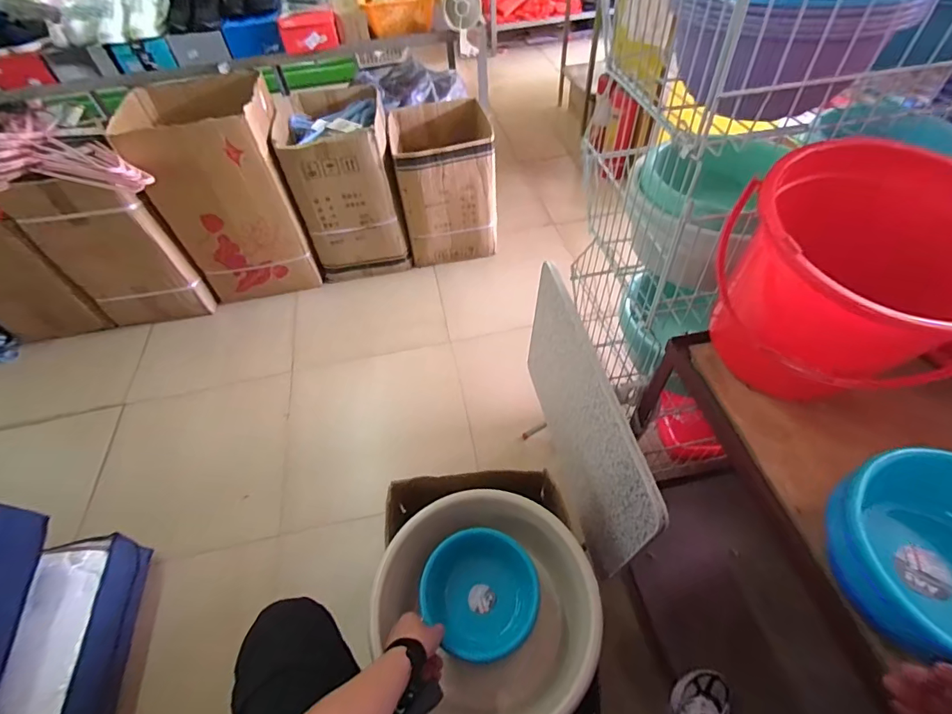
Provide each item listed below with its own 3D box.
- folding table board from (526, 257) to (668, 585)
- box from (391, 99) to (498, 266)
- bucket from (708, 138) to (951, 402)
[{"bbox_3d":[0.211,0.144,0.965,0.017,0.493,0.583,-9,53,-6],"label":"folding table board"},{"bbox_3d":[-0.121,-0.713,1.851,0.368,0.491,0.407,-8,52,-2],"label":"box"},{"bbox_3d":[0.440,-0.072,0.530,0.246,0.240,0.240,-2,52,3],"label":"bucket"}]

